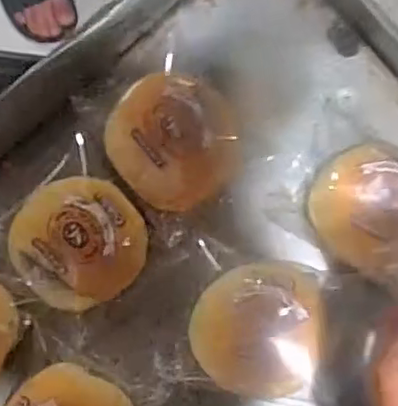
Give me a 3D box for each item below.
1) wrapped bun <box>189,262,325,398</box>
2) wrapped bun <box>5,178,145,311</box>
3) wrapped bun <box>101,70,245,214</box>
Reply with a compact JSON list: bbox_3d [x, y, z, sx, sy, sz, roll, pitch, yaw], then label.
[{"bbox_3d":[0.044,0.093,0.462,0.096,0.042,0.096,-4,86,3],"label":"wrapped bun"},{"bbox_3d":[-0.088,0.027,0.464,0.091,0.033,0.090,0,86,3],"label":"wrapped bun"},{"bbox_3d":[-0.018,-0.046,0.464,0.089,0.037,0.096,0,86,3],"label":"wrapped bun"}]

